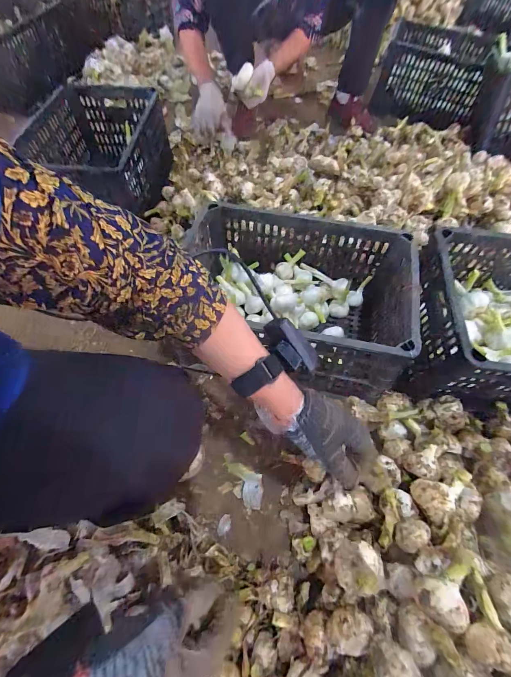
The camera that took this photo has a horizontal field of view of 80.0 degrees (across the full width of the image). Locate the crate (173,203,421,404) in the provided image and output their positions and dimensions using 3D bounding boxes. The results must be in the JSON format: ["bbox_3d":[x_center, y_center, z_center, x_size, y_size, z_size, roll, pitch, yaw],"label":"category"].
[{"bbox_3d":[0.079,-0.088,0.622,0.420,0.205,0.291,14,62,6],"label":"crate"}]

